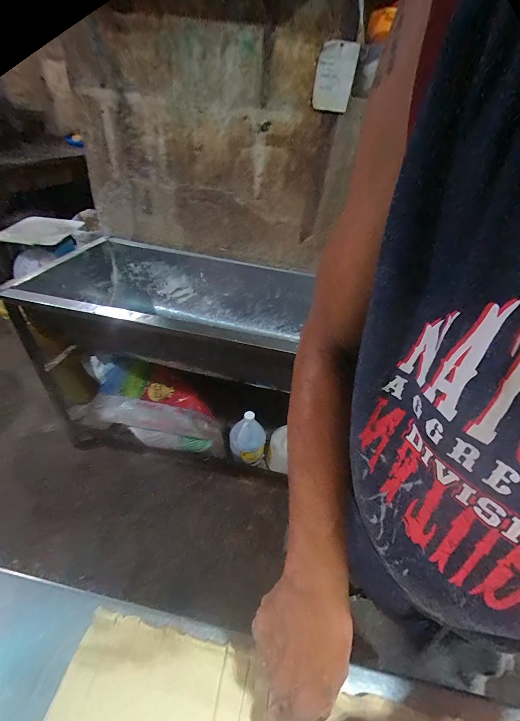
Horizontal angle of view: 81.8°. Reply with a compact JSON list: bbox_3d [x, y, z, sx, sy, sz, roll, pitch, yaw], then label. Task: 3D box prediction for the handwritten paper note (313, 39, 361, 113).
[{"bbox_3d":[0.201,-0.761,0.804,0.111,0.135,0.011,-4,42,-18],"label":"handwritten paper note"}]

